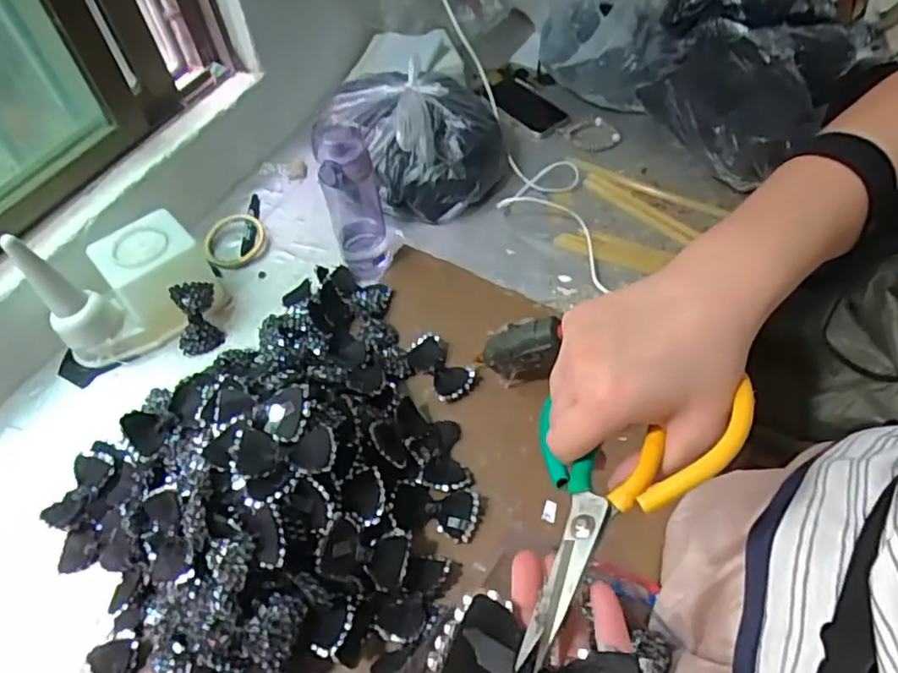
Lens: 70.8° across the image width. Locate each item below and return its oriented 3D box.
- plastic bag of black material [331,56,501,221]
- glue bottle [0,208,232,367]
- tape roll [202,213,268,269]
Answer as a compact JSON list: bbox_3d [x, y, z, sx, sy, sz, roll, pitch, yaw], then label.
[{"bbox_3d":[-0.039,-0.307,0.982,0.228,0.146,0.240,-19,54,-9],"label":"plastic bag of black material"},{"bbox_3d":[-0.413,-0.068,0.813,0.202,0.161,0.100,-29,56,-15],"label":"glue bottle"},{"bbox_3d":[-0.321,-0.145,0.948,0.092,0.022,0.091,-2,54,3],"label":"tape roll"}]

